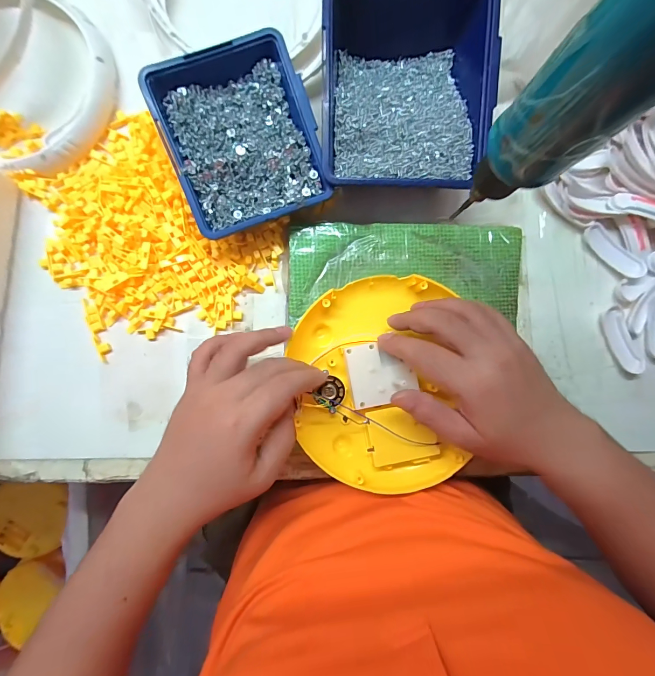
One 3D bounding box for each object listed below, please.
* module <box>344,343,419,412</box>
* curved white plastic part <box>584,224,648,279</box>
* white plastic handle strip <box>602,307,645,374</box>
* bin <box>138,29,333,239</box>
[{"bbox_3d":[0.045,0.030,0.286,0.054,0.009,0.051,-10,91,-3],"label":"module"},{"bbox_3d":[0.288,-0.088,0.344,0.071,0.012,0.021,45,87,-2],"label":"curved white plastic part"},{"bbox_3d":[0.296,0.003,0.344,0.023,0.007,0.070,-27,91,-3],"label":"white plastic handle strip"},{"bbox_3d":[-0.072,-0.167,0.298,0.120,0.050,0.136,-21,90,-4],"label":"bin"}]

